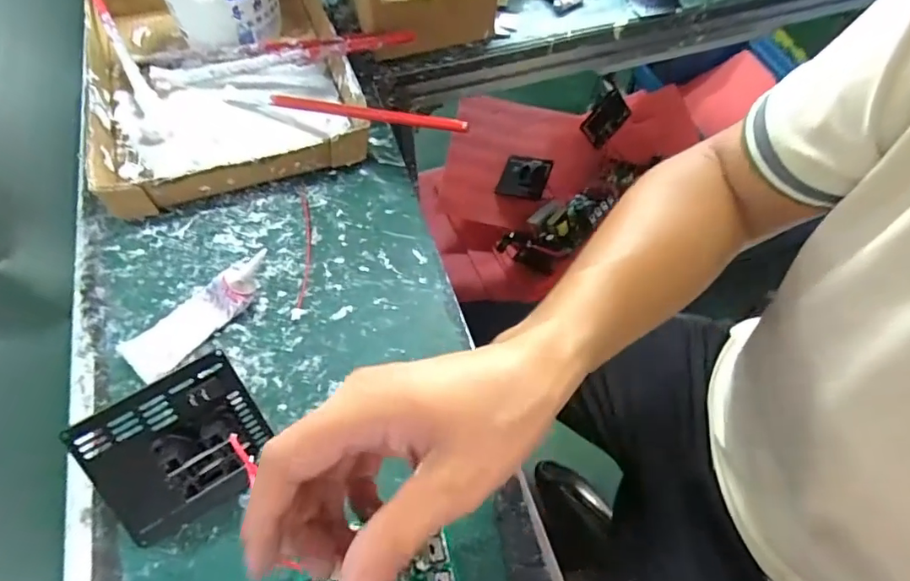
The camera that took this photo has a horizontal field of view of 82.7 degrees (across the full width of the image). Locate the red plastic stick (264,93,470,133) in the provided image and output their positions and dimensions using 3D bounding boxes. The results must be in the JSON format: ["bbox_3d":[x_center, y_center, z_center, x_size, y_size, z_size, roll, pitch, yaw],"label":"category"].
[{"bbox_3d":[-0.084,-0.160,0.465,0.207,0.016,0.009,15,59,22],"label":"red plastic stick"}]

